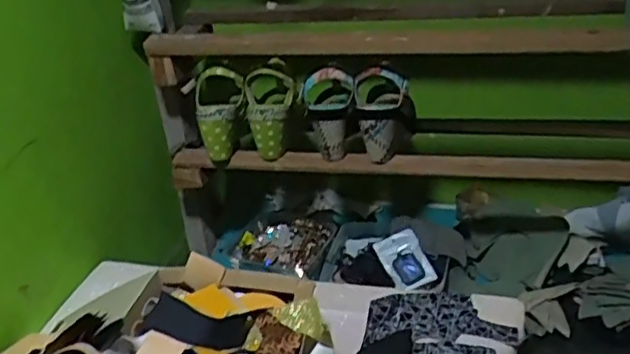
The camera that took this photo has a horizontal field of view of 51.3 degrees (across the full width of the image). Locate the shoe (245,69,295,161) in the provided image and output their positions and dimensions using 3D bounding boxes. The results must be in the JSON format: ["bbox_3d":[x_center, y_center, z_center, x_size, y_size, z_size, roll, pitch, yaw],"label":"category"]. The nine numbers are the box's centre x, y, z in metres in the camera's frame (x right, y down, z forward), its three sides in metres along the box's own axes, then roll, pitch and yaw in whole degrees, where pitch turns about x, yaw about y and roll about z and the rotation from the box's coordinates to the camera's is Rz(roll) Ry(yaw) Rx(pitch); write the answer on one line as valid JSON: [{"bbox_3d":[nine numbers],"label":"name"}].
[{"bbox_3d":[-0.067,-0.100,1.031,0.079,0.131,0.075,-5,27,0],"label":"shoe"}]

